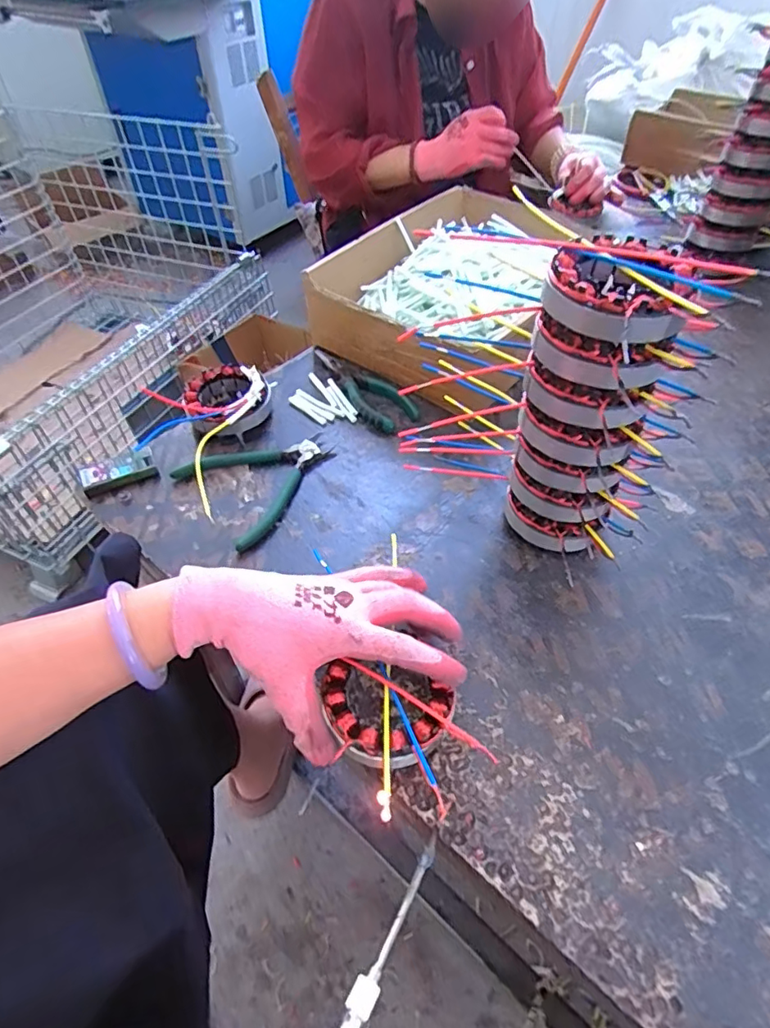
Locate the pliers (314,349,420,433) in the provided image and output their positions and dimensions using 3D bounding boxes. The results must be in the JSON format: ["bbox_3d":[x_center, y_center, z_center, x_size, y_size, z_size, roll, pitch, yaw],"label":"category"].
[{"bbox_3d":[-0.029,-0.142,0.609,0.054,0.014,0.155,-30,55,-23],"label":"pliers"}]

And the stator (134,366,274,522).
[{"bbox_3d":[-0.166,-0.074,0.536,0.119,0.052,0.207,-10,49,-8],"label":"stator"}]

